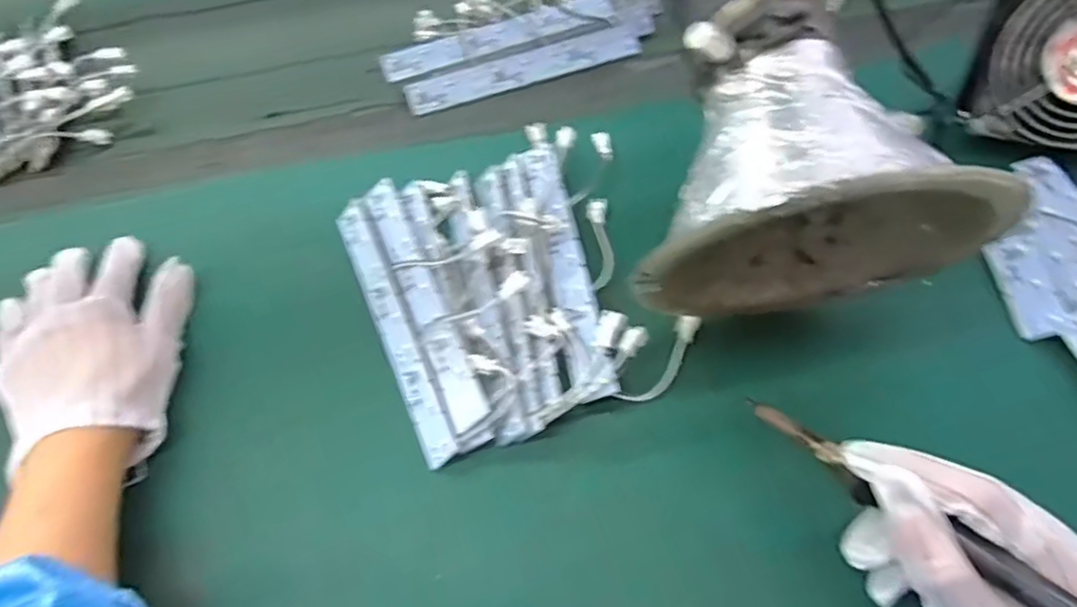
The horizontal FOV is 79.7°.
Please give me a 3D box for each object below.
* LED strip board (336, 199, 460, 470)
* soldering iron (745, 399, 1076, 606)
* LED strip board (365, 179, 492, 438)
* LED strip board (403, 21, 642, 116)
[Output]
[{"bbox_3d":[-0.093,0.011,0.407,0.026,0.005,0.195,-39,59,19],"label":"LED strip board"},{"bbox_3d":[0.168,0.096,0.264,0.014,0.012,0.215,-31,34,-15],"label":"soldering iron"},{"bbox_3d":[-0.074,-0.007,0.407,0.023,0.009,0.190,-22,58,-10],"label":"LED strip board"},{"bbox_3d":[-0.012,-0.193,0.527,0.193,0.007,0.030,-17,90,-4],"label":"LED strip board"}]

